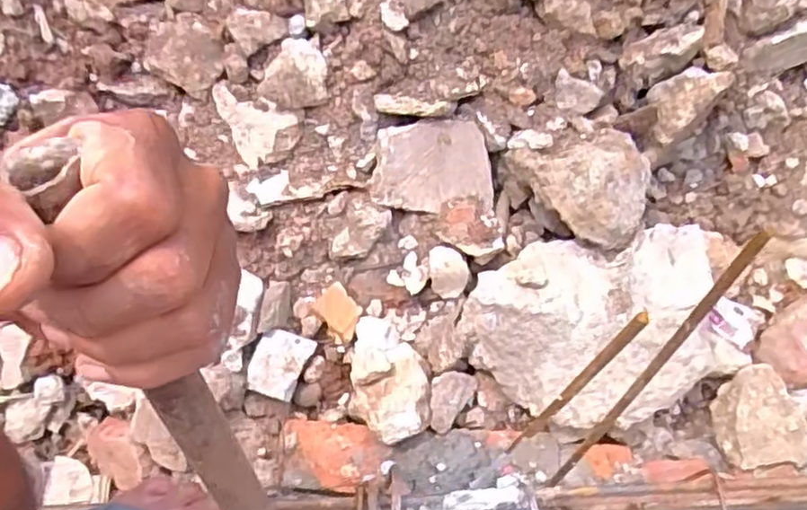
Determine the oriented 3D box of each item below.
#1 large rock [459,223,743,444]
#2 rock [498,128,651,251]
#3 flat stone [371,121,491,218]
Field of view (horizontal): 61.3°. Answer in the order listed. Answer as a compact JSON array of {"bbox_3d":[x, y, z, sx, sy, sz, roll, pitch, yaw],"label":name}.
[{"bbox_3d":[0.214,0.075,0.746,0.257,0.126,0.205,-21,65,-12],"label":"large rock"},{"bbox_3d":[0.194,-0.073,0.756,0.141,0.079,0.137,0,62,-2],"label":"rock"},{"bbox_3d":[0.032,-0.104,0.800,0.138,0.026,0.103,-3,99,-7],"label":"flat stone"}]

